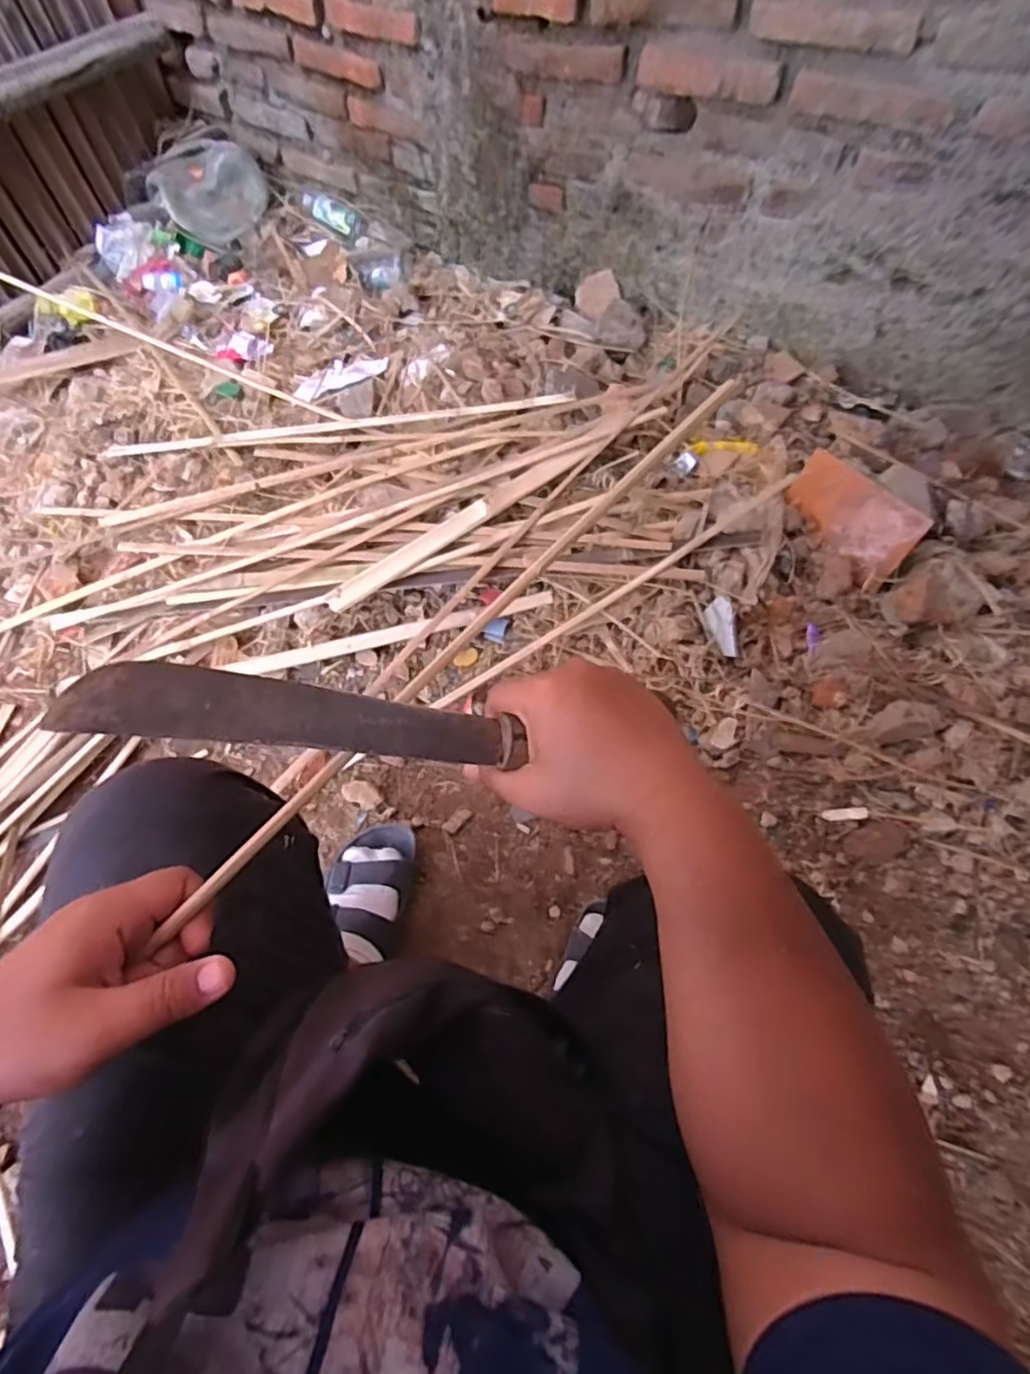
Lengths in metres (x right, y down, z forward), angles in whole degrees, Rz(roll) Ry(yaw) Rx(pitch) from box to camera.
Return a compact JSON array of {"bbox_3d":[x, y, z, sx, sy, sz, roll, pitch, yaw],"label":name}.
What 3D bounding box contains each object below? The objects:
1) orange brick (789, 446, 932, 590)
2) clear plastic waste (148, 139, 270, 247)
[{"bbox_3d":[0.507,-0.256,0.987,0.195,0.115,0.060,46,35,22],"label":"orange brick"},{"bbox_3d":[-0.667,-1.087,1.428,0.232,0.043,0.219,29,82,-10],"label":"clear plastic waste"}]

